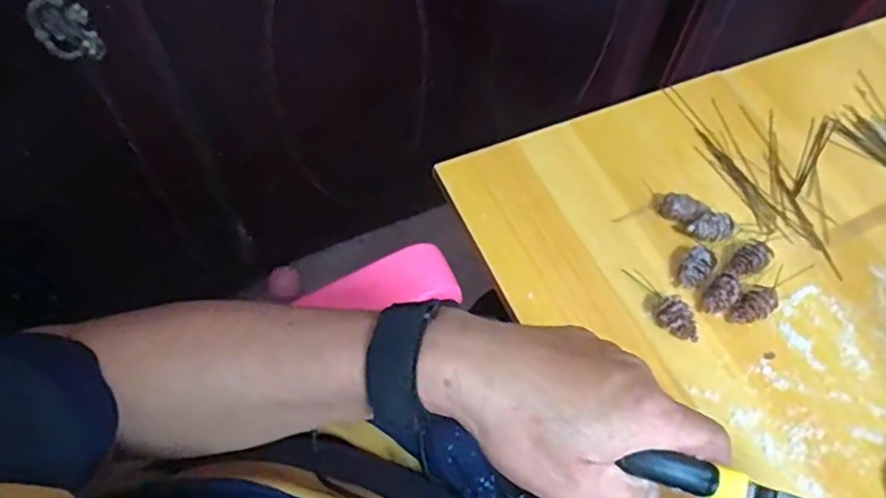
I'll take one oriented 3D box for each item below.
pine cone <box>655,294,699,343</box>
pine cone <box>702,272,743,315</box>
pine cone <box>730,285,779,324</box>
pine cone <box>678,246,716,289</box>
[{"bbox_3d":[0.167,0.049,0.461,0.021,0.019,0.037,-16,61,-12],"label":"pine cone"},{"bbox_3d":[0.205,0.033,0.471,0.021,0.015,0.029,41,65,20],"label":"pine cone"},{"bbox_3d":[0.228,0.041,0.470,0.036,0.019,0.021,-28,64,-18],"label":"pine cone"},{"bbox_3d":[0.191,0.013,0.482,0.020,0.017,0.039,38,64,18],"label":"pine cone"}]

